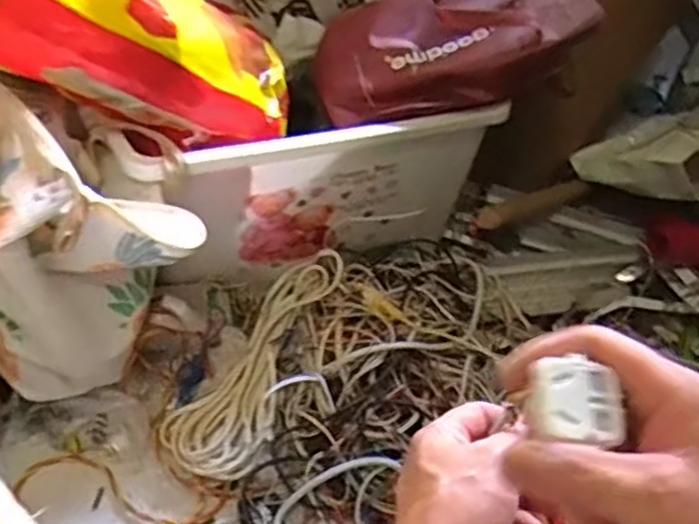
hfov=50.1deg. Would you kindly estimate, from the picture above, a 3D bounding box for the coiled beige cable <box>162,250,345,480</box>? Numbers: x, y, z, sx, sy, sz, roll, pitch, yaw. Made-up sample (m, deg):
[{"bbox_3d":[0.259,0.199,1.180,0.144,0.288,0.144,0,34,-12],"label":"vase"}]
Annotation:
[{"bbox_3d":[-0.115,0.120,0.951,0.120,0.050,0.325,25,68,15],"label":"coiled beige cable"}]

